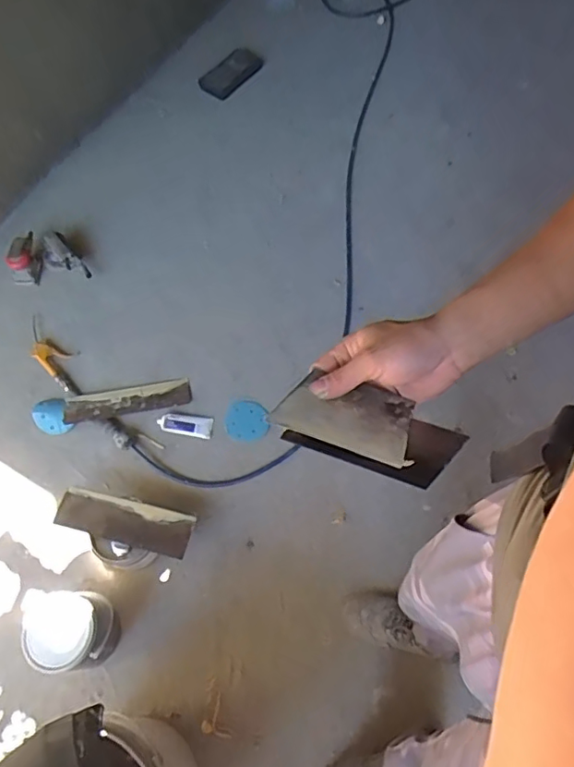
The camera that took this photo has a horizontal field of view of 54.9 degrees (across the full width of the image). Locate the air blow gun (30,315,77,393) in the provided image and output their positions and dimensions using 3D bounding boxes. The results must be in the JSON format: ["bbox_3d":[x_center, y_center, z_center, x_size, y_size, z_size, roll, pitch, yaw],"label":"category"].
[{"bbox_3d":[-0.700,-0.106,1.598,0.271,0.039,0.086,40,70,19],"label":"air blow gun"}]

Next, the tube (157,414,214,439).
[{"bbox_3d":[-0.275,0.112,1.495,0.142,0.023,0.057,3,63,3],"label":"tube"}]

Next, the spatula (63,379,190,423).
[{"bbox_3d":[-0.434,0.049,1.519,0.331,0.018,0.096,-8,57,-15],"label":"spatula"}]

